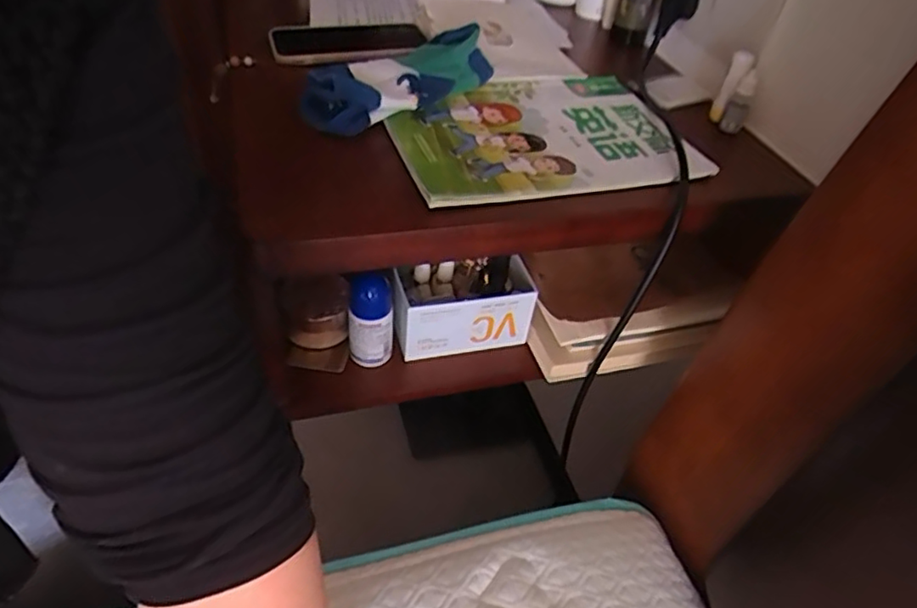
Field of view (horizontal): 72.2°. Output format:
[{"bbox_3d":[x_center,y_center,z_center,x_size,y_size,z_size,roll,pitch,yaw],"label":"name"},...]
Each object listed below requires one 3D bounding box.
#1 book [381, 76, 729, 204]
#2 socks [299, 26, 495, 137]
[{"bbox_3d":[0.072,-0.157,0.570,0.261,0.014,0.192,-11,46,-18],"label":"book"},{"bbox_3d":[-0.052,-0.210,0.578,0.098,0.043,0.191,28,47,20],"label":"socks"}]

